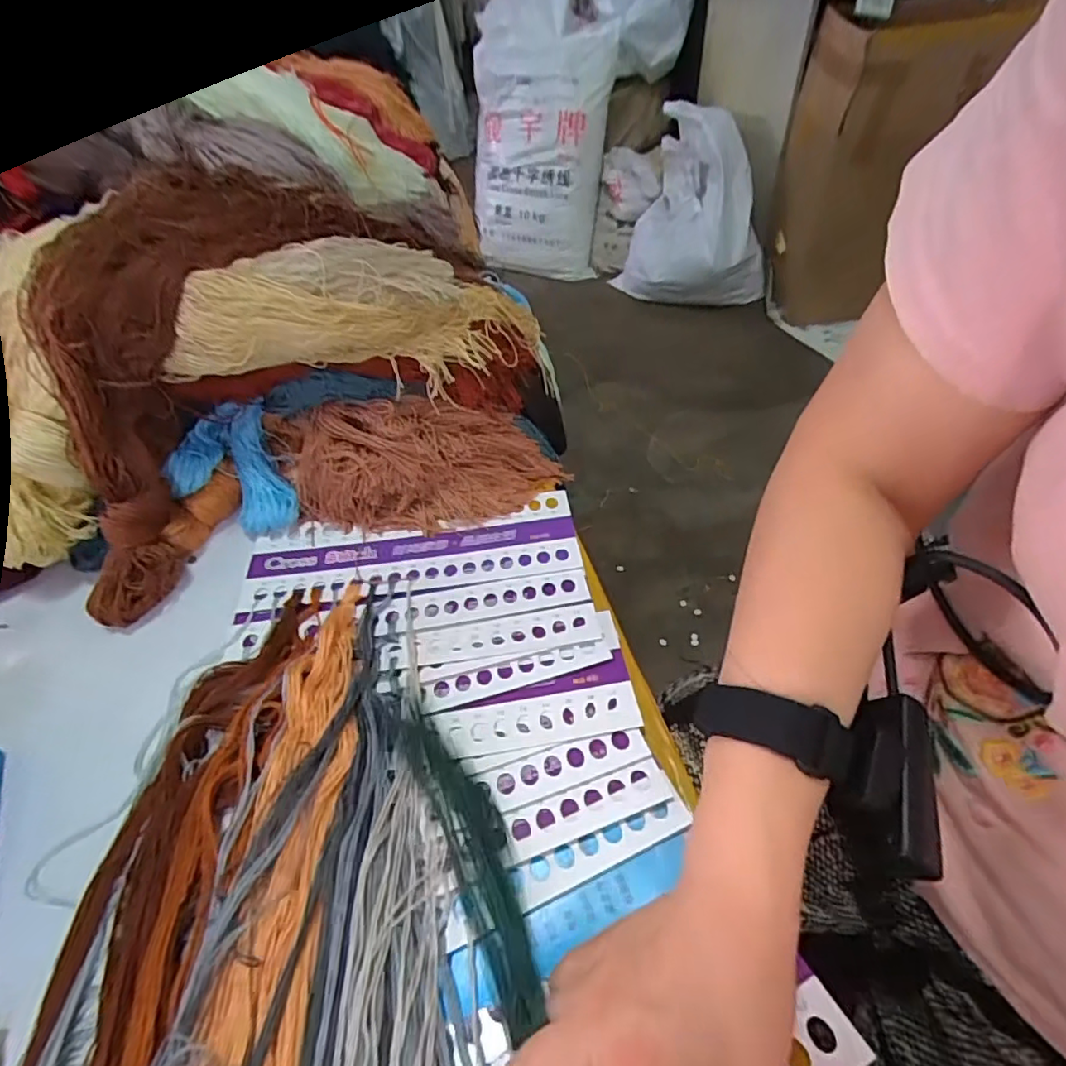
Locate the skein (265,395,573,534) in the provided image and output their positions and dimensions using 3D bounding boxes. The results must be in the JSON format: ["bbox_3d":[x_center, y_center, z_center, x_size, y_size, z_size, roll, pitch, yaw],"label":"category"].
[{"bbox_3d":[-0.090,-0.055,0.448,0.222,0.069,0.080,-6,48,-2],"label":"skein"}]

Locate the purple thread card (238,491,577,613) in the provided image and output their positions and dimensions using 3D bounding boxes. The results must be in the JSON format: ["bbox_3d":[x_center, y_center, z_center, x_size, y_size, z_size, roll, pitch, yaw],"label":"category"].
[{"bbox_3d":[-0.087,0.013,0.430,0.236,0.005,0.076,-8,47,-3],"label":"purple thread card"}]

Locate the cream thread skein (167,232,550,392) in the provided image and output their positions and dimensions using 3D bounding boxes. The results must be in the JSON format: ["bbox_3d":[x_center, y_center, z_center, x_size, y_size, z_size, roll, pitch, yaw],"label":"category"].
[{"bbox_3d":[-0.118,-0.158,0.420,0.264,0.089,0.053,-16,49,-9],"label":"cream thread skein"}]

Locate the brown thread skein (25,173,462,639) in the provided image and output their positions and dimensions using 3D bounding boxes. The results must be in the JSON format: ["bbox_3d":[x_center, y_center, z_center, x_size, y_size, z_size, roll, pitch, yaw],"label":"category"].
[{"bbox_3d":[-0.232,-0.122,0.397,0.091,0.149,0.365,24,82,22],"label":"brown thread skein"}]

